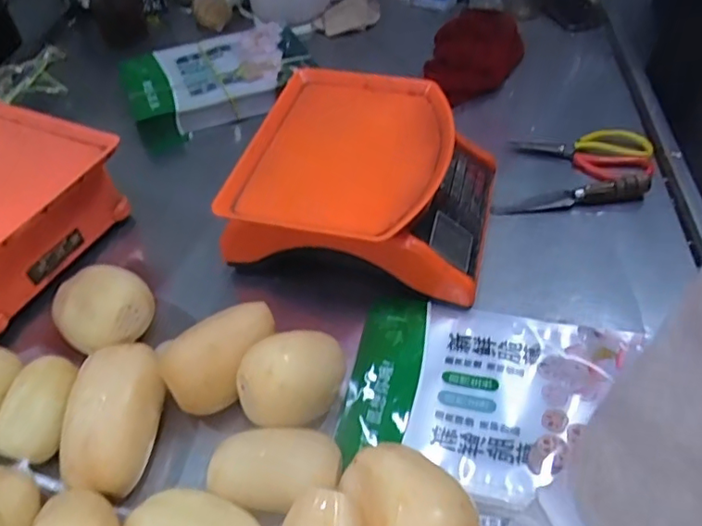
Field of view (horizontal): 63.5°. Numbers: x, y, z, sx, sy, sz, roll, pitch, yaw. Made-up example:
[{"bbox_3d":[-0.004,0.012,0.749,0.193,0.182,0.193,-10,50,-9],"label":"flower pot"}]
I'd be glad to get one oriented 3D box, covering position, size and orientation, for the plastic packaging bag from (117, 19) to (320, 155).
[{"bbox_3d":[-0.217,-0.308,0.933,0.288,0.049,0.211,-20,50,-14],"label":"plastic packaging bag"}]

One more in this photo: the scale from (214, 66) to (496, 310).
[{"bbox_3d":[0.023,-0.086,0.668,0.282,0.127,0.262,11,50,13],"label":"scale"}]

